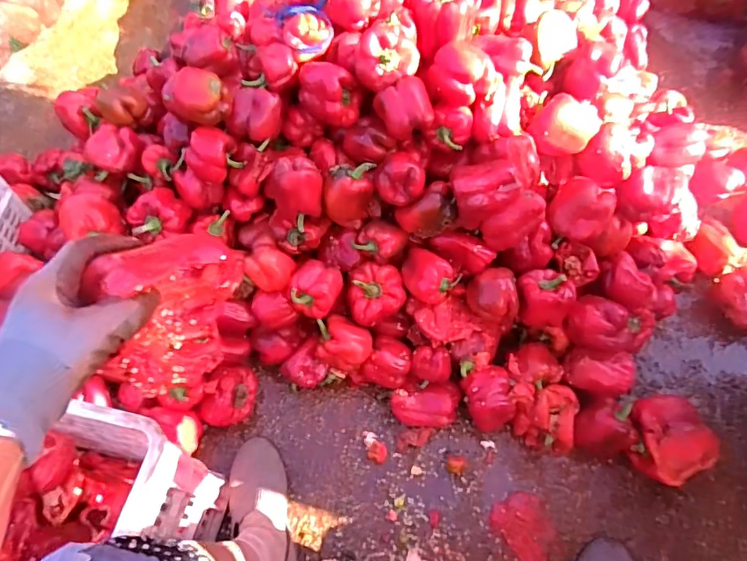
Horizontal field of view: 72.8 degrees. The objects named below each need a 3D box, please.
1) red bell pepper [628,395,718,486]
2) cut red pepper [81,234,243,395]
[{"bbox_3d":[0.464,0.249,0.802,0.125,0.076,0.126,-22,59,-12],"label":"red bell pepper"},{"bbox_3d":[-0.165,0.023,0.404,0.064,0.116,0.119,20,61,14],"label":"cut red pepper"}]

